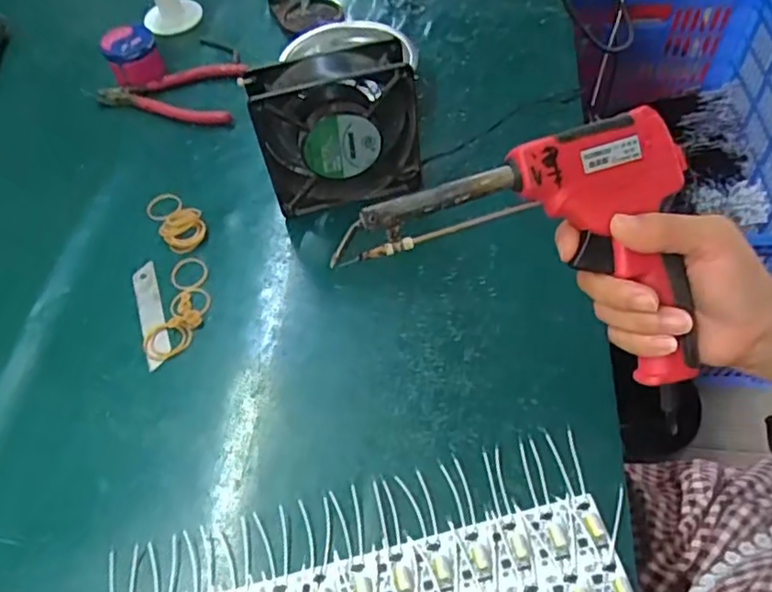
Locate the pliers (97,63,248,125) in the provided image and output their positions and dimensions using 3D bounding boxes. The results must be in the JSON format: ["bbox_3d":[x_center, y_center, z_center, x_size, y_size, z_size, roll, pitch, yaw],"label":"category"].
[{"bbox_3d":[-0.222,-0.209,0.647,0.150,0.016,0.082,5,50,8],"label":"pliers"}]

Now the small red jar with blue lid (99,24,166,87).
[{"bbox_3d":[-0.262,-0.248,0.659,0.051,0.047,0.059,-22,52,-15],"label":"small red jar with blue lid"}]

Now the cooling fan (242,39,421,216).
[{"bbox_3d":[-0.038,-0.131,0.508,0.121,0.121,0.047,-13,50,-7],"label":"cooling fan"}]

